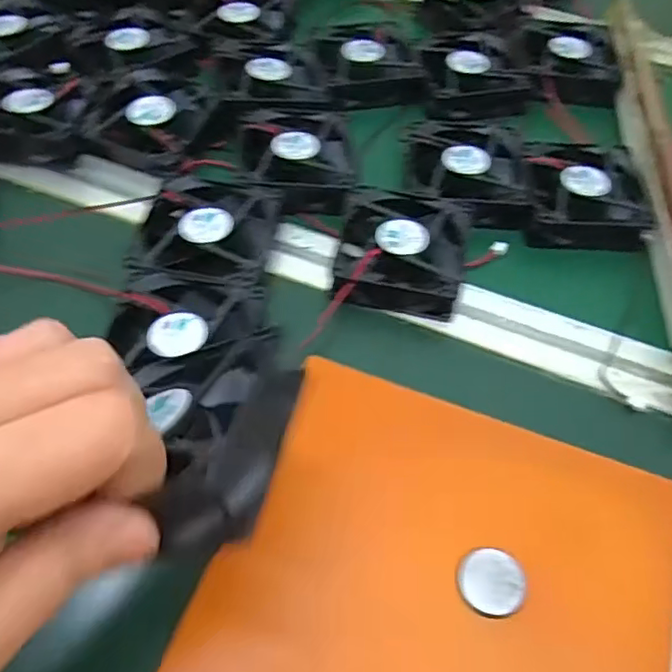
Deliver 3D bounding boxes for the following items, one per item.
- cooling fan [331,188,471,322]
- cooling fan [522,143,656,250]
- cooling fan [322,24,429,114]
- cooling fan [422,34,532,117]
[{"bbox_3d":[0.042,-0.051,0.392,0.079,0.030,0.083,7,56,2],"label":"cooling fan"},{"bbox_3d":[0.172,-0.100,0.432,0.080,0.026,0.081,2,56,-1],"label":"cooling fan"},{"bbox_3d":[0.030,-0.220,0.506,0.080,0.030,0.086,-5,56,-6],"label":"cooling fan"},{"bbox_3d":[0.111,-0.211,0.499,0.078,0.021,0.077,-3,56,-4],"label":"cooling fan"}]

